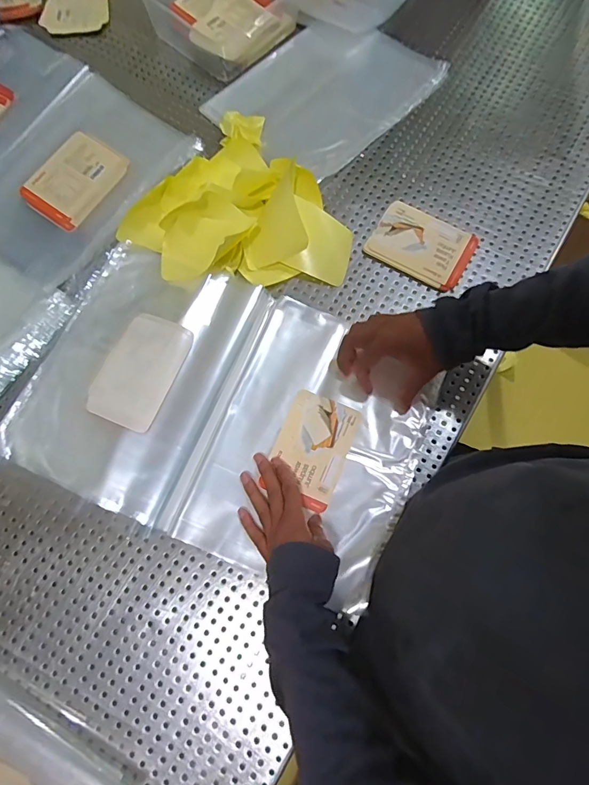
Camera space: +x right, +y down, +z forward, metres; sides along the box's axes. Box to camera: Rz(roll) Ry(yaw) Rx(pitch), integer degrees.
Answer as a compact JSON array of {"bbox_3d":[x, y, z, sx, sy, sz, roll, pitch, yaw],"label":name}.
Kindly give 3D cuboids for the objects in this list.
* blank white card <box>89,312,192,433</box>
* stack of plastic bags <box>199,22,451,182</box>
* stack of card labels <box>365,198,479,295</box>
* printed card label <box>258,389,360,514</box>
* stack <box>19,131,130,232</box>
[{"bbox_3d":[-0.185,-0.028,0.508,0.085,0.006,0.134,22,77,6],"label":"blank white card"},{"bbox_3d":[0.050,-0.464,0.648,0.318,0.022,0.220,-44,79,-11],"label":"stack of plastic bags"},{"bbox_3d":[0.173,-0.202,0.583,0.133,0.011,0.097,28,76,8],"label":"stack of card labels"},{"bbox_3d":[0.020,0.063,0.502,0.082,0.005,0.123,20,75,10],"label":"printed card label"},{"bbox_3d":[-0.314,-0.306,0.608,0.101,0.014,0.138,34,77,9],"label":"stack"}]

